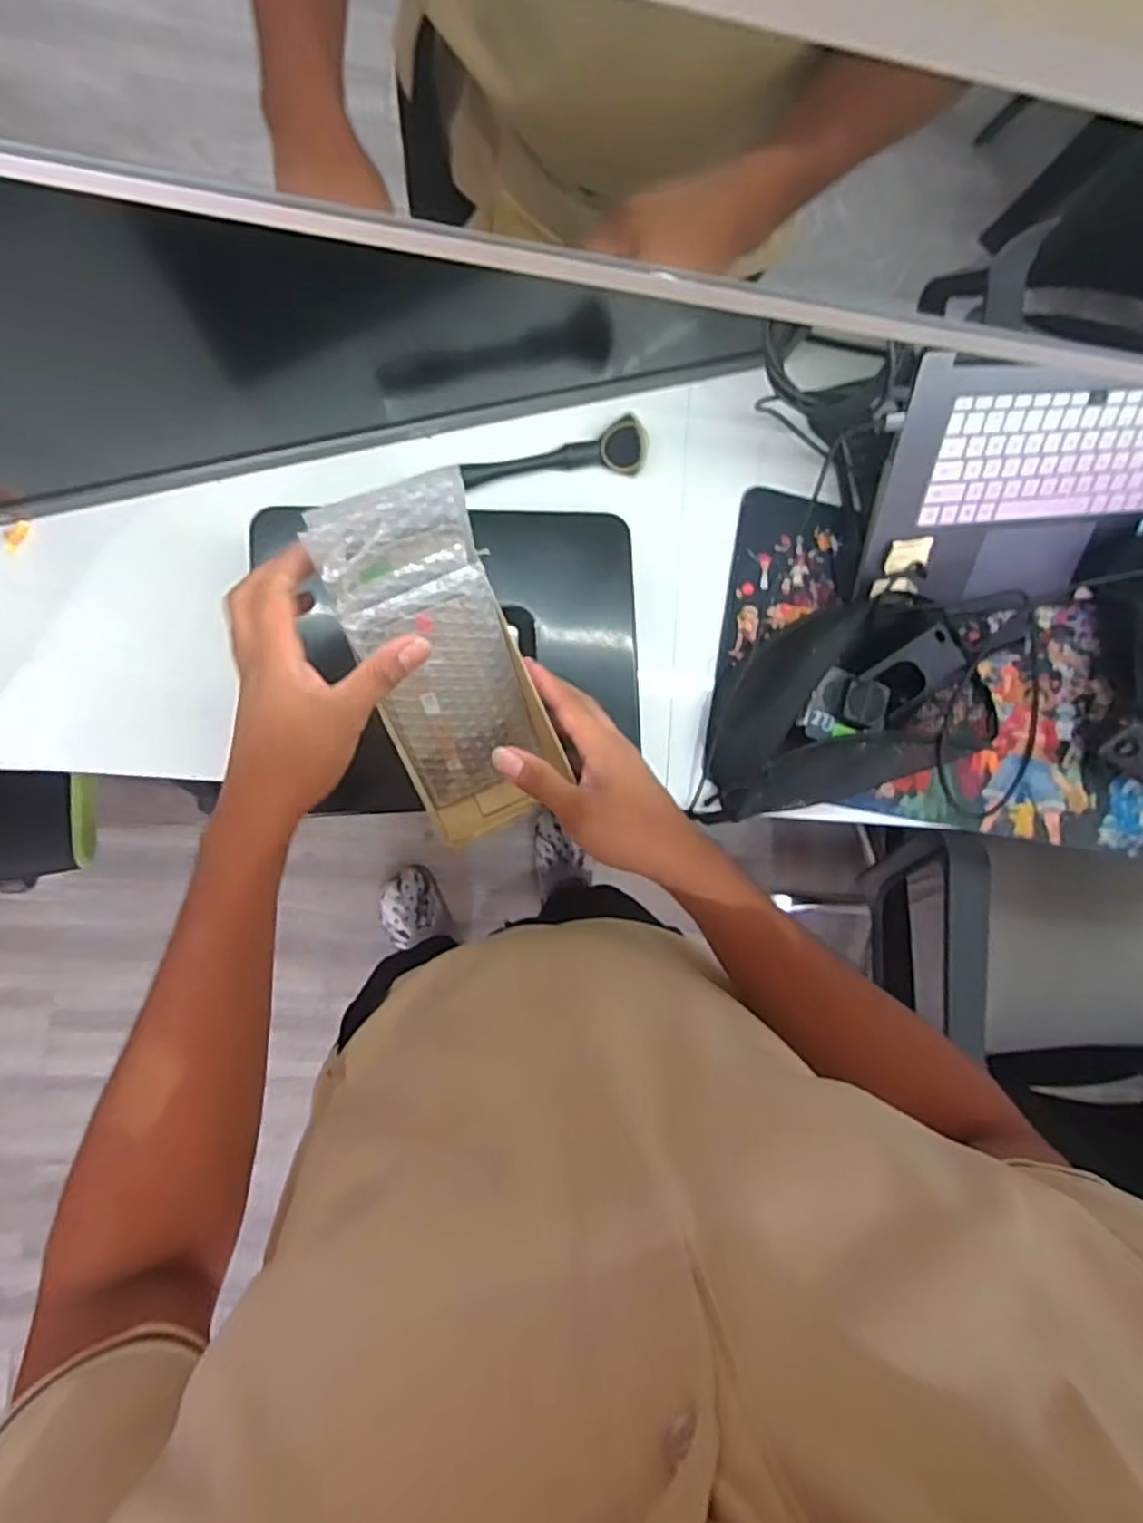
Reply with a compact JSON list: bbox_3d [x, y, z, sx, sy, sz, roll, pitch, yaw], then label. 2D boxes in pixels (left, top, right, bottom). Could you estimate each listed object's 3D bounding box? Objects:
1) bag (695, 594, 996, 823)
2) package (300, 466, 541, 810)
[{"bbox_3d":[0.252,-0.052,0.665,0.281,0.079,0.174,-23,91,-10],"label":"bag"},{"bbox_3d":[-0.085,-0.066,0.473,0.096,0.014,0.228,-21,132,-10],"label":"package"}]

